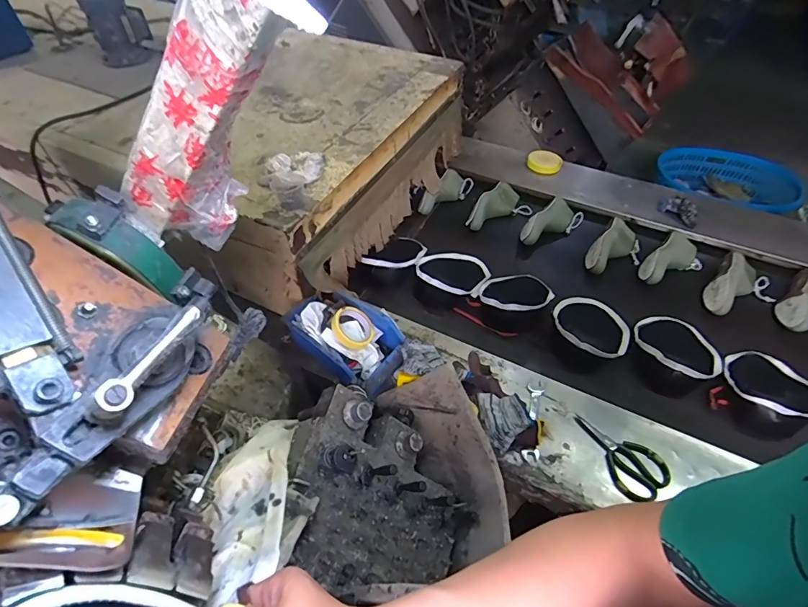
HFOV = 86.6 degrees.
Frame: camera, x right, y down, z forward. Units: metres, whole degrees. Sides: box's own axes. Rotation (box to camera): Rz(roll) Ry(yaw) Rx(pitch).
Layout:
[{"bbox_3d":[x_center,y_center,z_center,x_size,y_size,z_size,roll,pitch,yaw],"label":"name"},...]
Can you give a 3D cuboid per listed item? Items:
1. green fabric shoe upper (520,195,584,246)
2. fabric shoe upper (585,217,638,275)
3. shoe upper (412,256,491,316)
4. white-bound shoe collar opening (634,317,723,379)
[{"bbox_3d":[0.451,-0.243,1.296,0.248,0.062,0.112,-34,60,-30],"label":"green fabric shoe upper"},{"bbox_3d":[0.594,-0.163,1.235,0.095,0.075,0.236,37,55,24],"label":"fabric shoe upper"},{"bbox_3d":[0.131,-0.087,1.152,0.179,0.062,0.200,24,51,14],"label":"shoe upper"},{"bbox_3d":[0.643,0.093,1.009,0.189,0.047,0.209,32,53,20],"label":"white-bound shoe collar opening"}]

